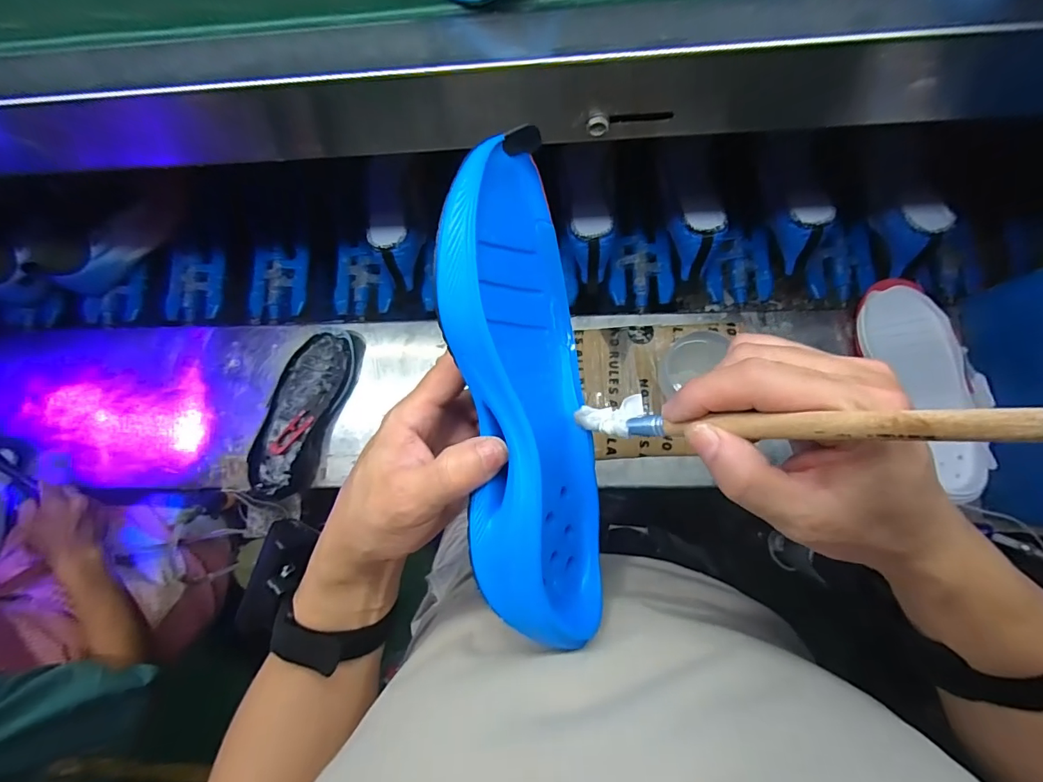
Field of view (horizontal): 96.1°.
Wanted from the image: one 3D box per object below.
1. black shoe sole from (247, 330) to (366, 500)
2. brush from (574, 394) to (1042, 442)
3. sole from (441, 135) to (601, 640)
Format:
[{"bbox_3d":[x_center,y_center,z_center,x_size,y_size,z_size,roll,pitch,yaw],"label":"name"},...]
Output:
[{"bbox_3d":[-0.299,0.026,0.646,0.093,0.051,0.232,12,84,8],"label":"black shoe sole"},{"bbox_3d":[0.094,0.012,0.202,0.021,0.179,0.020,12,82,-34],"label":"brush"},{"bbox_3d":[0.004,0.000,0.254,0.032,0.094,0.248,-7,93,36],"label":"sole"}]

